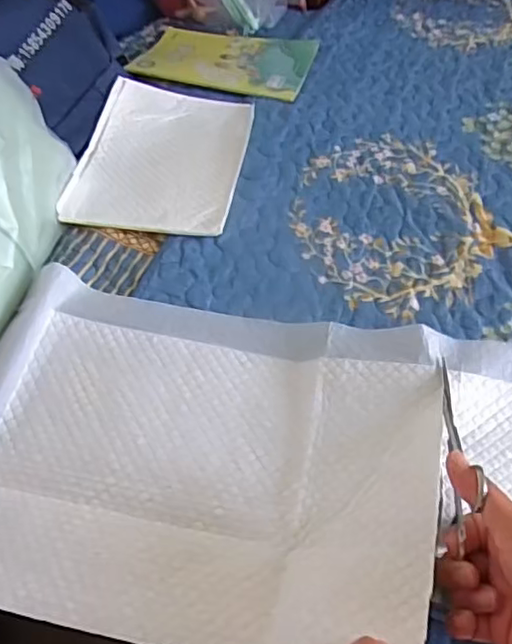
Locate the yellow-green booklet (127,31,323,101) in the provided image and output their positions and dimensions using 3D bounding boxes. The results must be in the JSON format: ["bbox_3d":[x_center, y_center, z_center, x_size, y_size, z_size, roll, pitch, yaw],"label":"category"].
[{"bbox_3d":[-0.045,-0.411,0.936,0.255,0.012,0.189,11,50,10],"label":"yellow-green booklet"}]

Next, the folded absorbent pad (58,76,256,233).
[{"bbox_3d":[-0.112,-0.215,0.755,0.192,0.020,0.278,5,51,4],"label":"folded absorbent pad"}]

